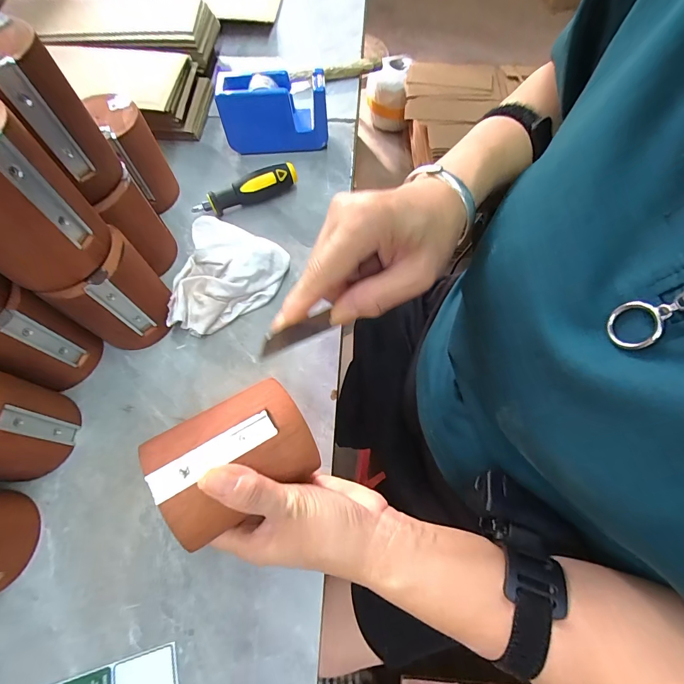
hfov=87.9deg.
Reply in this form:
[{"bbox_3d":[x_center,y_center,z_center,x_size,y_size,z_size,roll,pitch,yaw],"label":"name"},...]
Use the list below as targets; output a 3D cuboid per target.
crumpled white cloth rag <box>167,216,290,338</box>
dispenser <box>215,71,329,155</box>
[{"bbox_3d":[-0.121,-0.067,0.366,0.096,0.049,0.126,21,68,10],"label":"crumpled white cloth rag"},{"bbox_3d":[-0.085,-0.291,0.448,0.131,0.081,0.050,-8,66,-2],"label":"dispenser"}]

